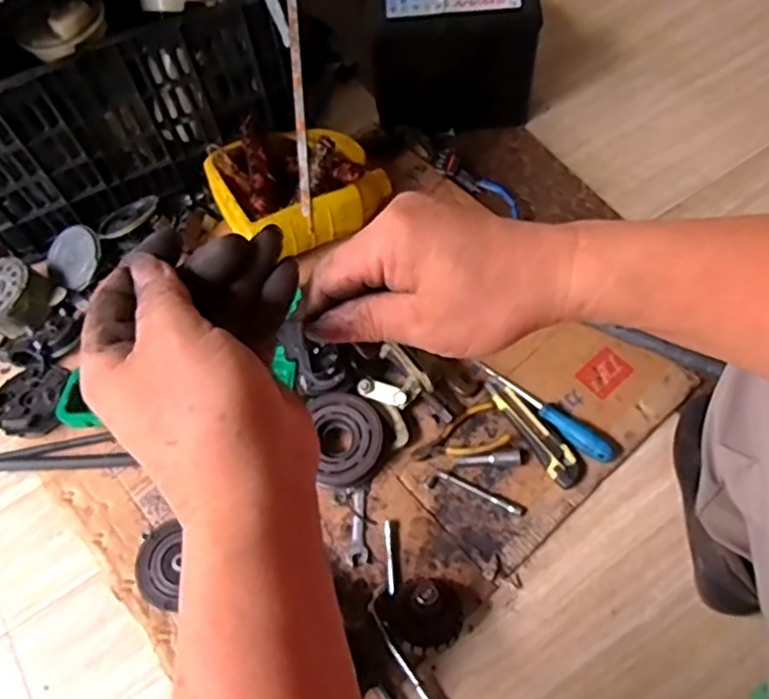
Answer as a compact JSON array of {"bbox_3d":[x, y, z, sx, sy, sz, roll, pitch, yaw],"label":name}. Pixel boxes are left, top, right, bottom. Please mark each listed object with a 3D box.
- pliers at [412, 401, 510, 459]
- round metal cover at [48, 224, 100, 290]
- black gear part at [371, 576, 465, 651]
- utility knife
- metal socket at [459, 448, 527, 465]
[{"bbox_3d":[0.089,0.104,0.811,0.111,0.019,0.062,-16,63,-7],"label":"pliers"},{"bbox_3d":[-0.446,-0.133,0.966,0.100,0.012,0.083,-28,89,23],"label":"round metal cover"},{"bbox_3d":[0.039,0.274,0.704,0.078,0.069,0.081,-27,65,-12],"label":"black gear part"},{"bbox_3d":[0.181,0.097,0.809,0.039,0.019,0.153,-29,65,-13],"label":"utility knife"},{"bbox_3d":[0.129,0.130,0.796,0.081,0.017,0.021,-8,62,-2],"label":"metal socket"}]

